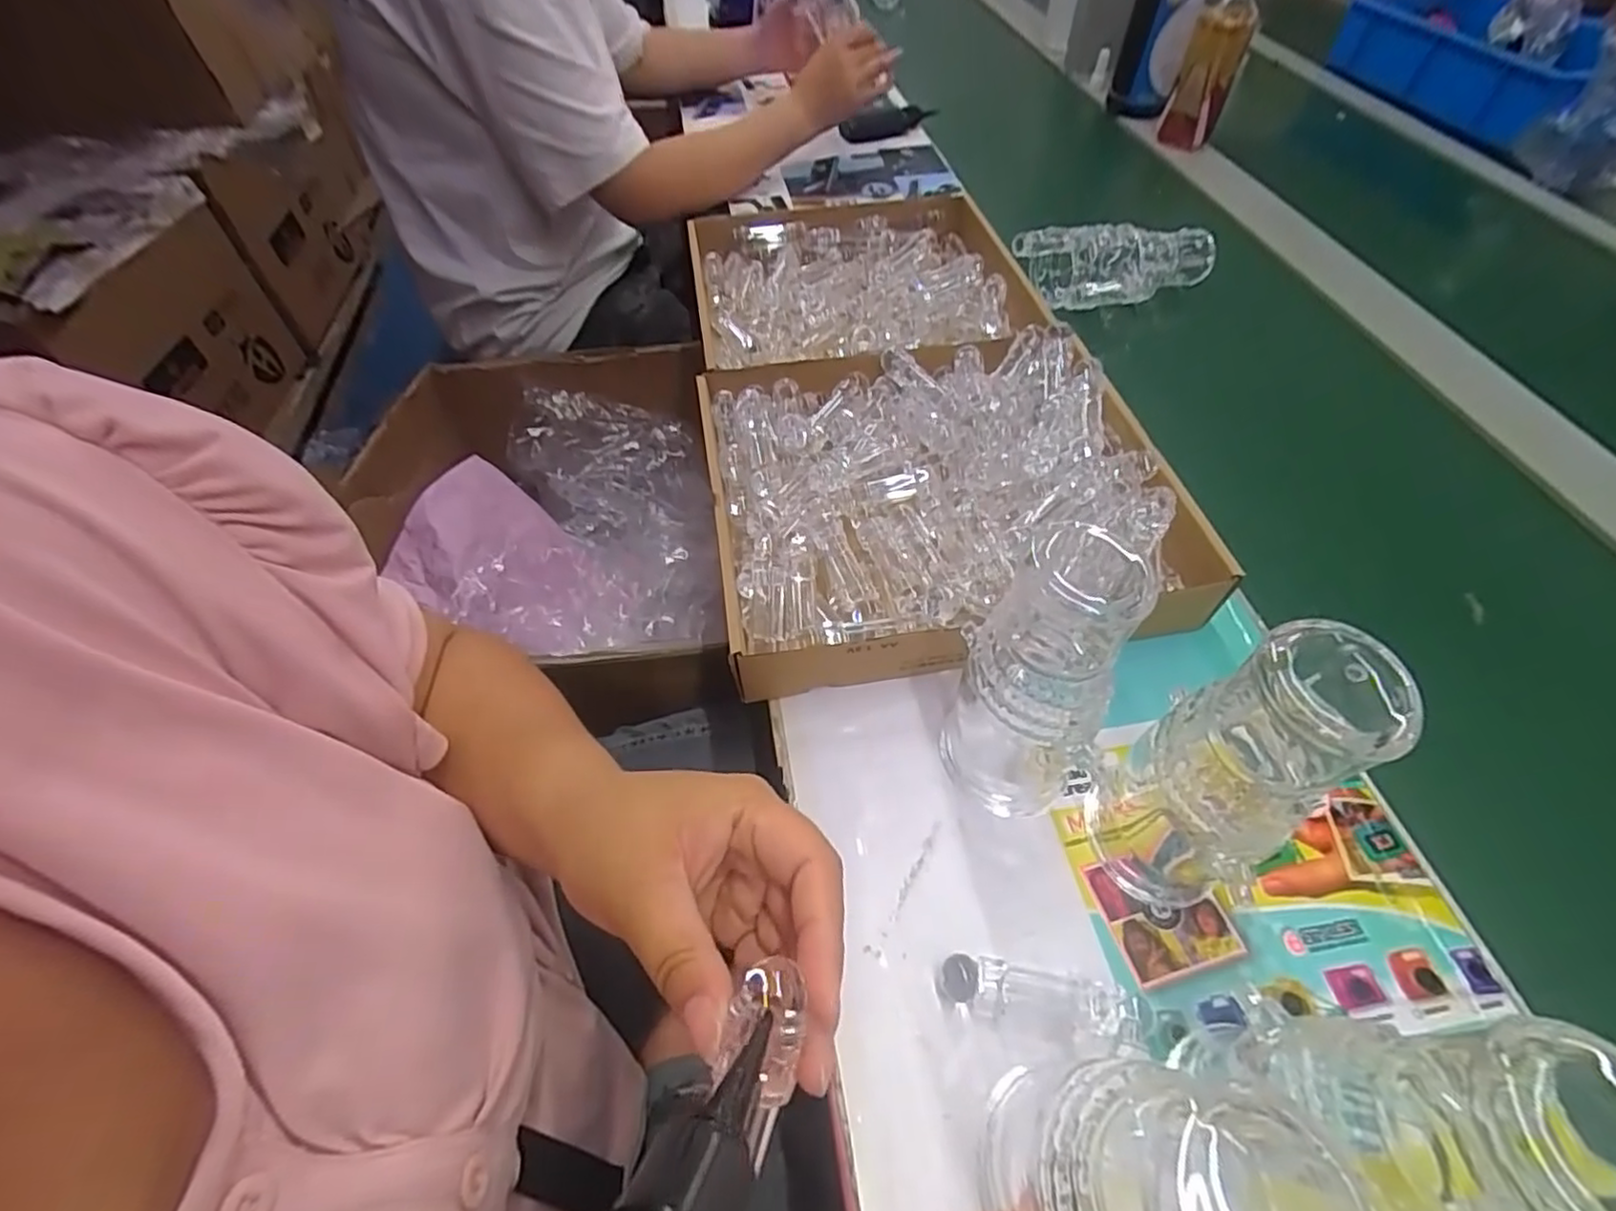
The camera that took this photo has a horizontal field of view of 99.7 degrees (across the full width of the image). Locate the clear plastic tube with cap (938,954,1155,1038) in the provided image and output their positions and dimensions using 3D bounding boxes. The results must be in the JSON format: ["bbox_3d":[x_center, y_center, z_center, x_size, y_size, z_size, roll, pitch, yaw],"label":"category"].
[{"bbox_3d":[0.114,0.188,0.328,0.096,0.015,0.022,8,54,7],"label":"clear plastic tube with cap"}]

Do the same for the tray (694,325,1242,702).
[{"bbox_3d":[0.089,-0.088,0.497,0.314,0.055,0.276,-7,54,-5],"label":"tray"}]

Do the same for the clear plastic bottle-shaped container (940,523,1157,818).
[{"bbox_3d":[0.115,0.041,0.343,0.078,0.160,0.072,21,56,15],"label":"clear plastic bottle-shaped container"}]

